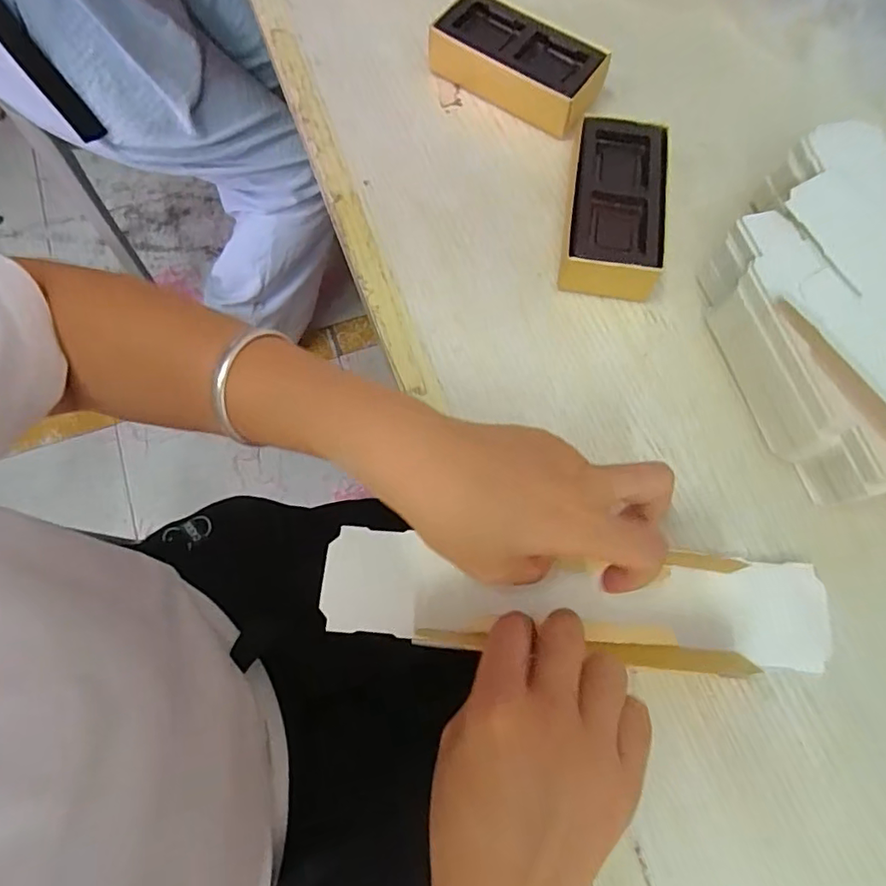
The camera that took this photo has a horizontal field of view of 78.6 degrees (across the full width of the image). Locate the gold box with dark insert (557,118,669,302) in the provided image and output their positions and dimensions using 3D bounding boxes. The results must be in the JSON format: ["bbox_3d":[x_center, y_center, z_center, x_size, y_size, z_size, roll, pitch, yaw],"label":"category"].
[{"bbox_3d":[0.106,-0.146,0.338,0.056,0.034,0.115,10,71,2],"label":"gold box with dark insert"}]

